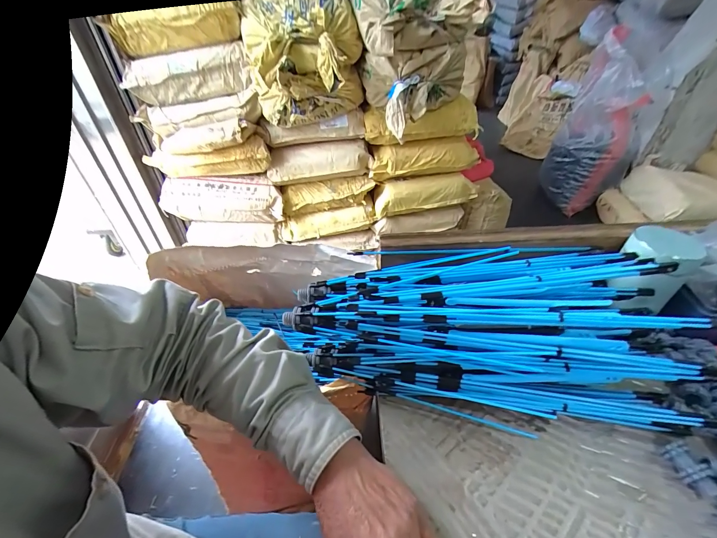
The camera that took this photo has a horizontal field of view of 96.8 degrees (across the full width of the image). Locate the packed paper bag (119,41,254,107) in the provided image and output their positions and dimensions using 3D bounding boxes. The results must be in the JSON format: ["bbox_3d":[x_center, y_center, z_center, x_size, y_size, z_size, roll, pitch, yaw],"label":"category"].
[{"bbox_3d":[-0.534,-0.609,1.011,0.388,0.138,0.088,0,40,2],"label":"packed paper bag"}]

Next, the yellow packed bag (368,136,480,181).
[{"bbox_3d":[0.269,-0.460,1.335,0.442,0.133,0.136,-12,41,-11],"label":"yellow packed bag"}]

